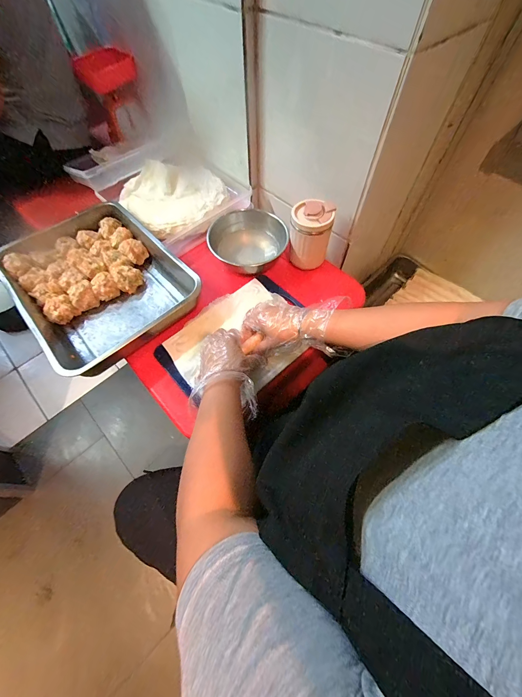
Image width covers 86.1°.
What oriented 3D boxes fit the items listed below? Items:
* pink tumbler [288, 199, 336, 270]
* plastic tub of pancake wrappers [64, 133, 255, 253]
[{"bbox_3d":[0.103,-0.237,0.592,0.082,0.115,0.080,0,62,0],"label":"pink tumbler"},{"bbox_3d":[-0.234,-0.419,0.719,0.344,0.093,0.287,33,67,17],"label":"plastic tub of pancake wrappers"}]

